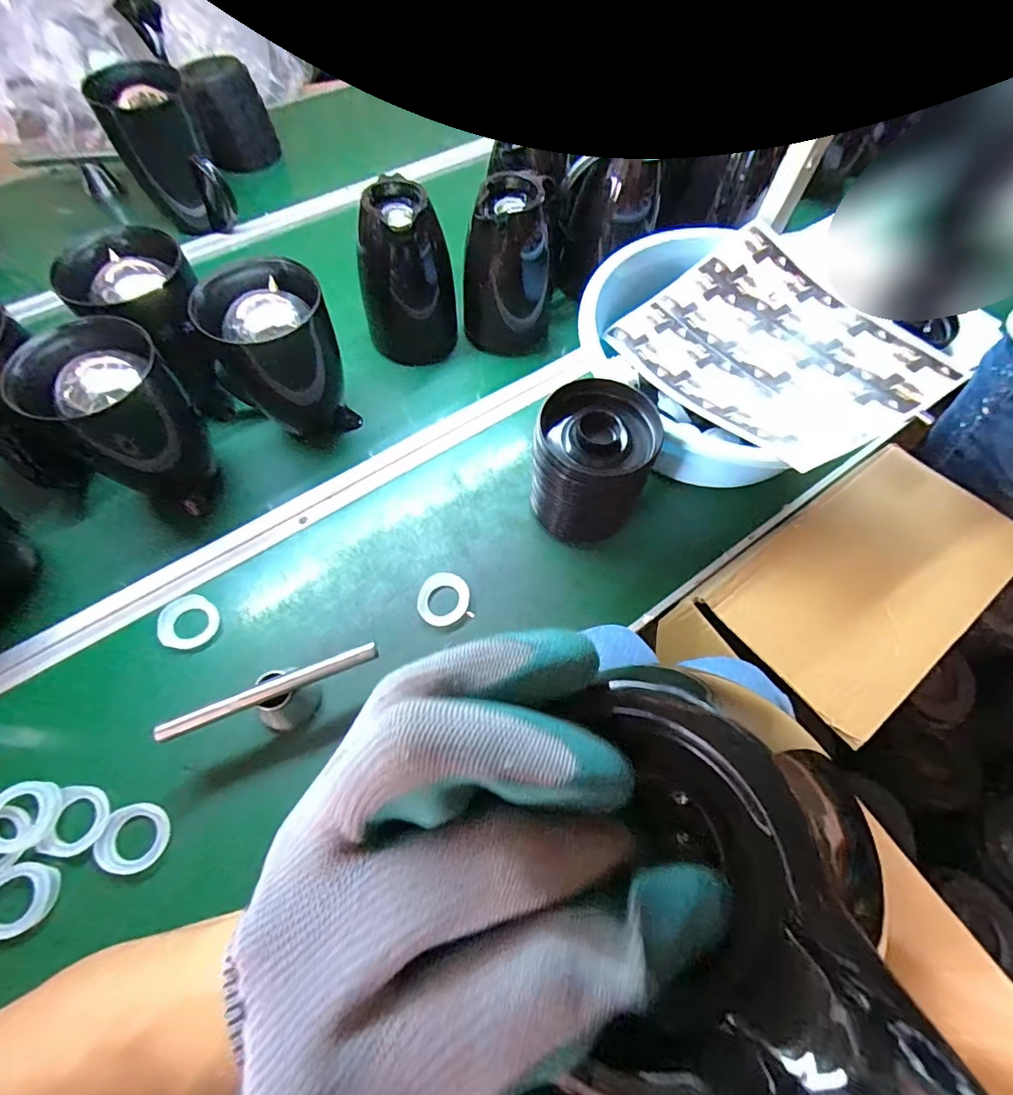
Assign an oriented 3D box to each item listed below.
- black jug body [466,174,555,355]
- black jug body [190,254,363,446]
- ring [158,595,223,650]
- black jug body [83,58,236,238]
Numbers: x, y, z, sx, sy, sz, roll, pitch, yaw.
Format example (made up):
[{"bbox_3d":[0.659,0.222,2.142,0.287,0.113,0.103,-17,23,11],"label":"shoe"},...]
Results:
[{"bbox_3d":[0.007,-0.383,0.687,0.119,0.211,0.113,7,63,2],"label":"black jug body"},{"bbox_3d":[-0.267,-0.218,0.589,0.120,0.182,0.112,33,67,14],"label":"black jug body"},{"bbox_3d":[-0.343,0.080,0.538,0.053,0.011,0.057,1,63,-2],"label":"ring"},{"bbox_3d":[-0.504,-0.585,0.753,0.124,0.185,0.103,-30,68,-16],"label":"black jug body"}]

